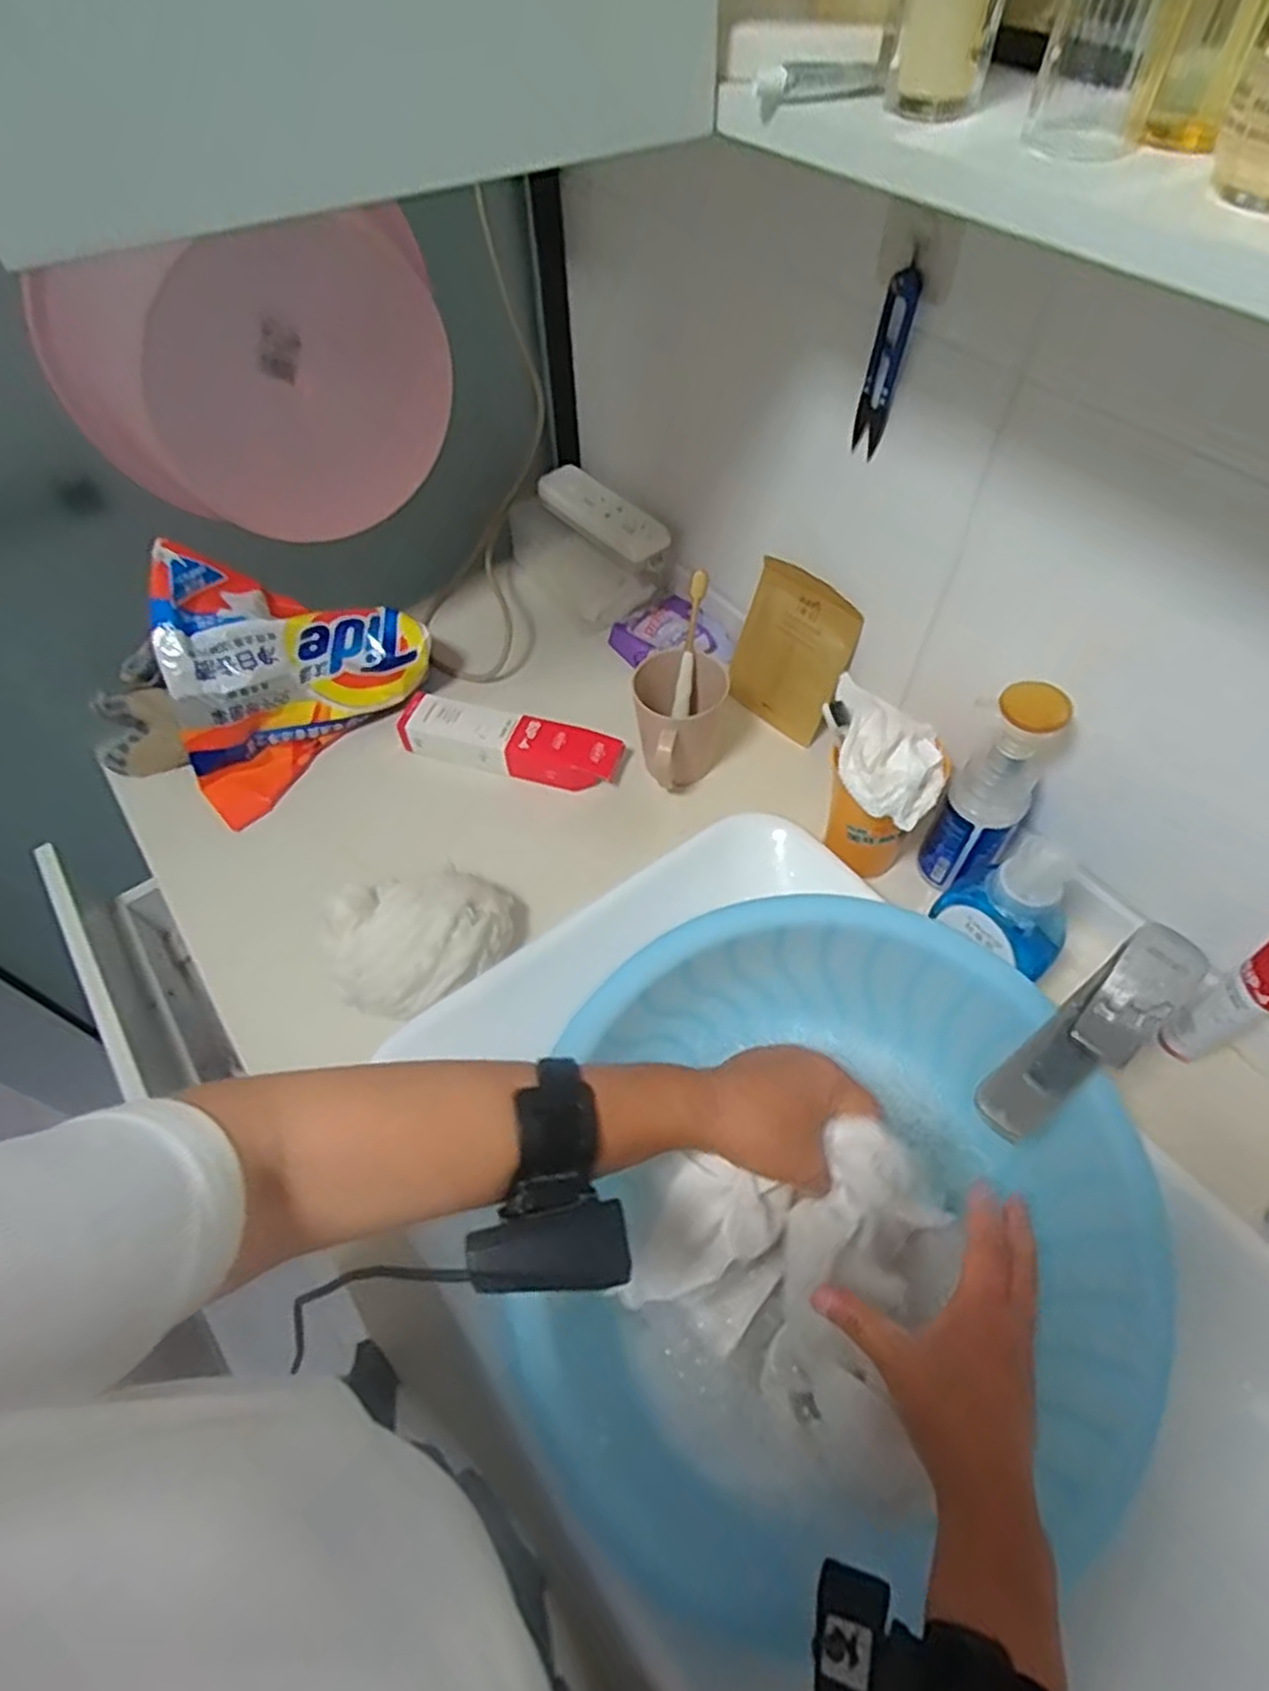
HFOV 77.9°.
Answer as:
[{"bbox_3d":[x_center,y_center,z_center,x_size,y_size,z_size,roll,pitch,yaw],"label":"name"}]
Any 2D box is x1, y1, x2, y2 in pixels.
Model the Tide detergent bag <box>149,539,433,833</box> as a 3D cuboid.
[{"bbox_3d":[-0.333,-0.174,0.738,0.244,0.168,0.139,-38,63,-22],"label":"Tide detergent bag"}]

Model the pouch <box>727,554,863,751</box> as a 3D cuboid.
[{"bbox_3d":[0.148,-0.183,0.747,0.009,0.144,0.115,-25,56,-40],"label":"pouch"}]

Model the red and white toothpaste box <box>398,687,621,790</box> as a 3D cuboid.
[{"bbox_3d":[-0.125,-0.097,0.756,0.218,0.049,0.055,14,57,11],"label":"red and white toothpaste box"}]

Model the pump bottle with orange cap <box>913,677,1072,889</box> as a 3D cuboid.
[{"bbox_3d":[0.266,-0.038,0.587,0.059,0.193,0.048,34,63,22],"label":"pump bottle with orange cap"}]

